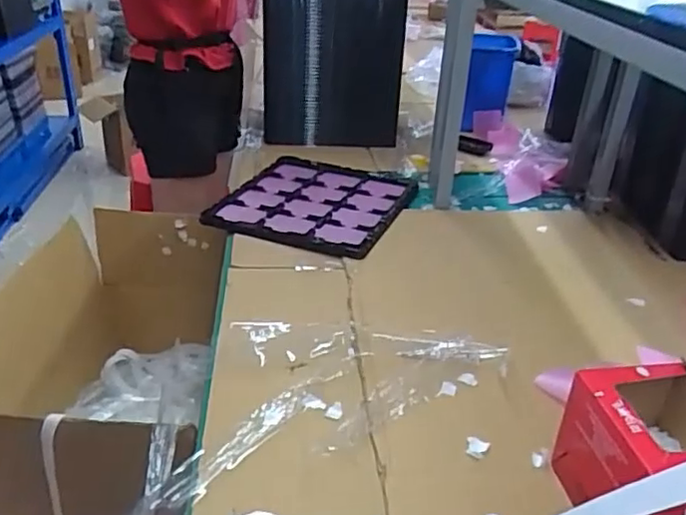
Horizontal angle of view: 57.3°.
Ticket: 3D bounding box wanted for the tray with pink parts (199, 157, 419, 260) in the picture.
[{"bbox_3d":[-0.051,-0.113,1.261,0.327,0.021,0.354,14,32,19],"label":"tray with pink parts"}]

